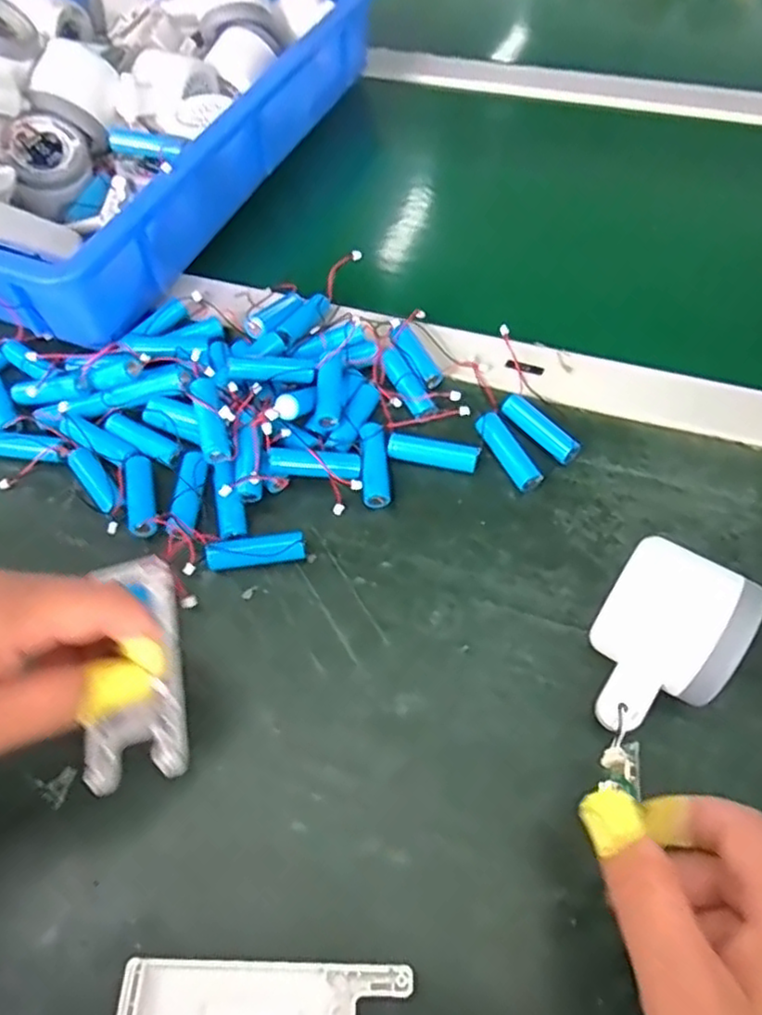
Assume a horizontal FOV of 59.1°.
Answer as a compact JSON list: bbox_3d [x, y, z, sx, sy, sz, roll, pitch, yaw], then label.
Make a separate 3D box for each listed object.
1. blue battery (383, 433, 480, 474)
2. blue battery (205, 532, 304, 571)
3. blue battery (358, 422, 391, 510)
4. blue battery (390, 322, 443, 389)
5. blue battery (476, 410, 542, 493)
[{"bbox_3d":[0.030,-0.030,0.381,0.051,0.014,0.011,9,58,9],"label":"blue battery"},{"bbox_3d":[-0.065,0.023,0.351,0.050,0.018,0.015,-6,57,0],"label":"blue battery"},{"bbox_3d":[-0.004,-0.024,0.379,0.014,0.014,0.052,-5,57,1],"label":"blue battery"},{"bbox_3d":[0.023,-0.092,0.415,0.016,0.014,0.051,-25,59,-12],"label":"blue battery"},{"bbox_3d":[0.072,-0.032,0.379,0.016,0.014,0.049,-27,60,-13],"label":"blue battery"}]

